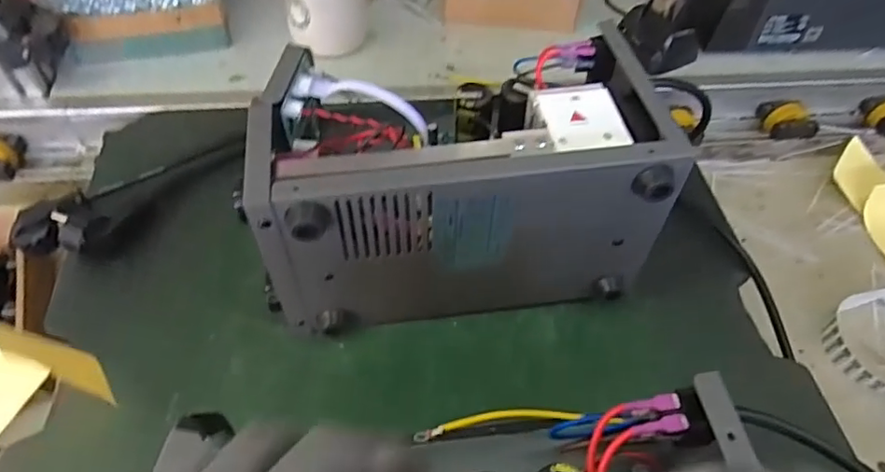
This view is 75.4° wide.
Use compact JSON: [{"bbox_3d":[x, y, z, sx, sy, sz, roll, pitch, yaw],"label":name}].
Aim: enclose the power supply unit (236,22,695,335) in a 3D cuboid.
[{"bbox_3d":[0.009,-0.038,0.443,0.269,0.166,0.159,-4,53,-8],"label":"power supply unit"}]

